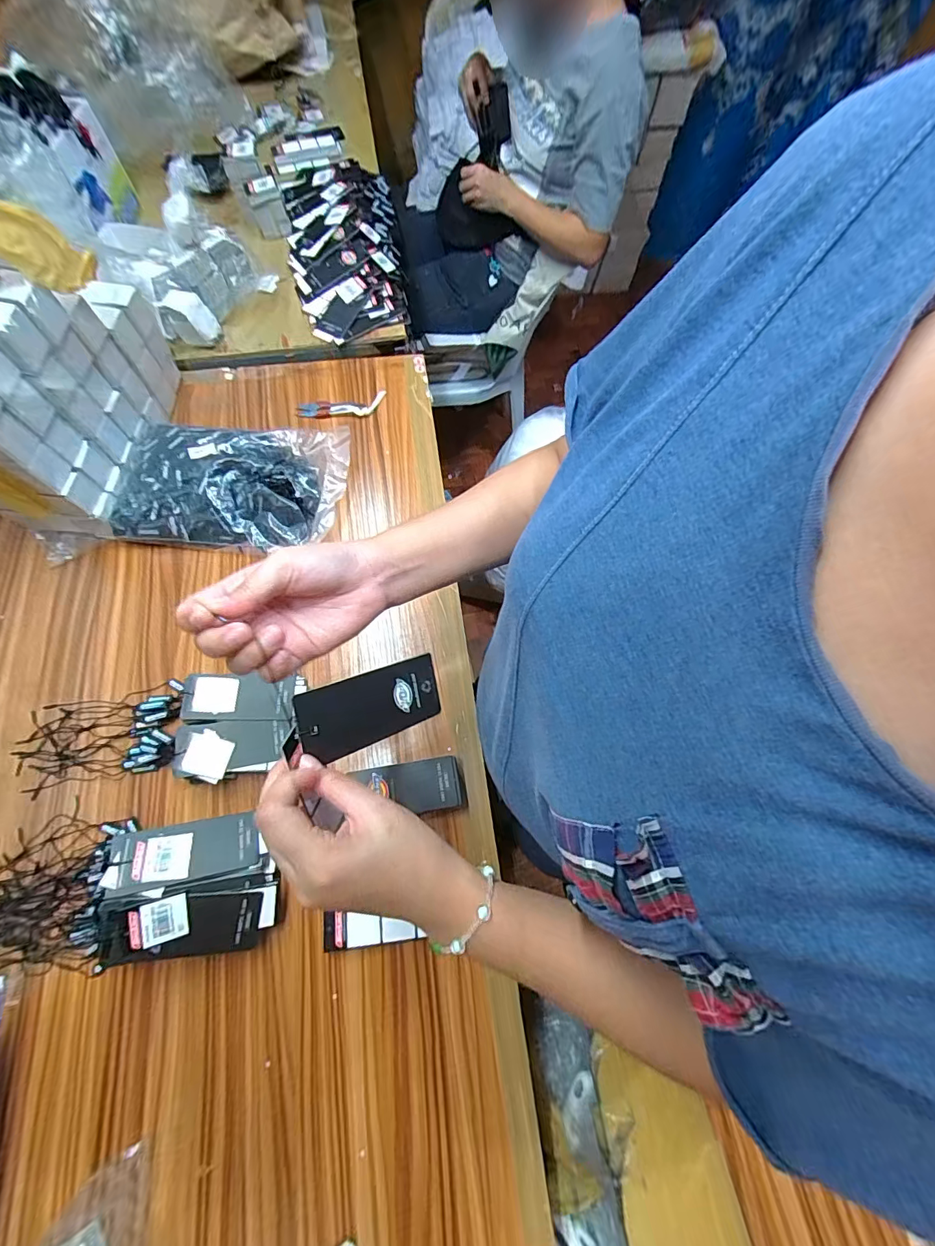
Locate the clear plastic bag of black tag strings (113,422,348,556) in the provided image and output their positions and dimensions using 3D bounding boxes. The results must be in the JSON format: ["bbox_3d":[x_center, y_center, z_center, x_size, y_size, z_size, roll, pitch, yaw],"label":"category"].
[{"bbox_3d":[-0.298,-0.177,0.570,0.280,0.059,0.179,-5,71,-3],"label":"clear plastic bag of black tag strings"}]

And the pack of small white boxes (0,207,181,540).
[{"bbox_3d":[-0.456,-0.281,0.487,0.117,0.279,0.303,18,71,5],"label":"pack of small white boxes"}]

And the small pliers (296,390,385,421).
[{"bbox_3d":[-0.183,-0.315,0.653,0.129,0.012,0.036,-13,72,-6],"label":"small pliers"}]

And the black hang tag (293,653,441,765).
[{"bbox_3d":[-0.064,0.057,0.307,0.105,0.004,0.048,-15,99,-41],"label":"black hang tag"}]

